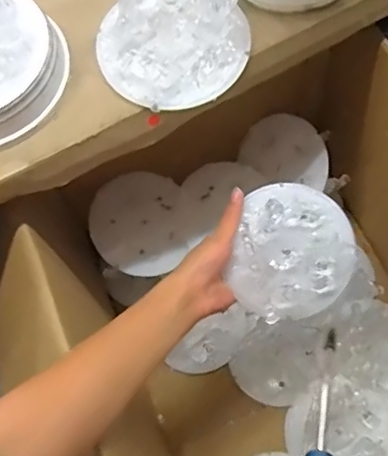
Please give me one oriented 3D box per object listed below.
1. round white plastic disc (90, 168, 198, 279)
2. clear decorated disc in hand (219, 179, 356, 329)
[{"bbox_3d":[-0.059,-0.007,0.673,0.120,0.014,0.120,4,77,-17],"label":"round white plastic disc"},{"bbox_3d":[0.096,0.024,0.550,0.112,0.019,0.128,14,92,0],"label":"clear decorated disc in hand"}]

